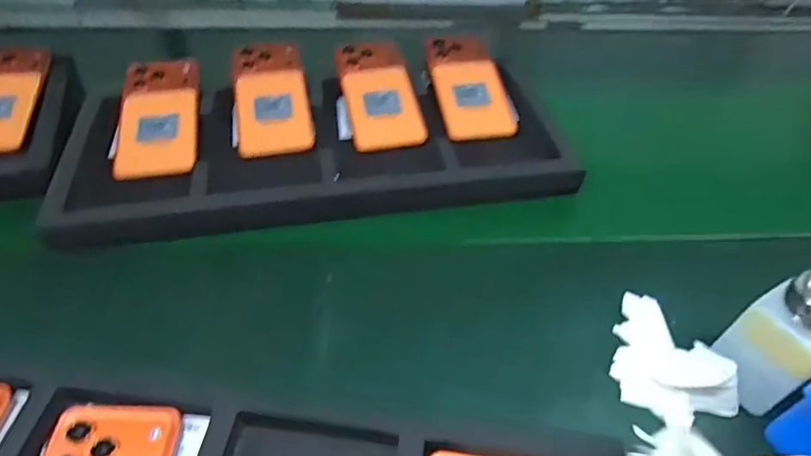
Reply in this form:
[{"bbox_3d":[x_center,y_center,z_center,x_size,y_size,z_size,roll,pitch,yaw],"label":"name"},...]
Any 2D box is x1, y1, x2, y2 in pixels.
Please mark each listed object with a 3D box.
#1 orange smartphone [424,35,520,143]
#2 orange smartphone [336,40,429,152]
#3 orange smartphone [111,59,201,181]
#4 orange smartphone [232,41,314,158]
[{"bbox_3d":[0.070,-0.158,0.602,0.075,0.007,0.153,-9,62,-3],"label":"orange smartphone"},{"bbox_3d":[-0.027,-0.145,0.583,0.077,0.006,0.159,-8,59,-10],"label":"orange smartphone"},{"bbox_3d":[-0.251,-0.113,0.549,0.075,0.014,0.172,-5,56,-10],"label":"orange smartphone"},{"bbox_3d":[-0.140,-0.136,0.569,0.075,0.011,0.150,-6,61,-9],"label":"orange smartphone"}]

